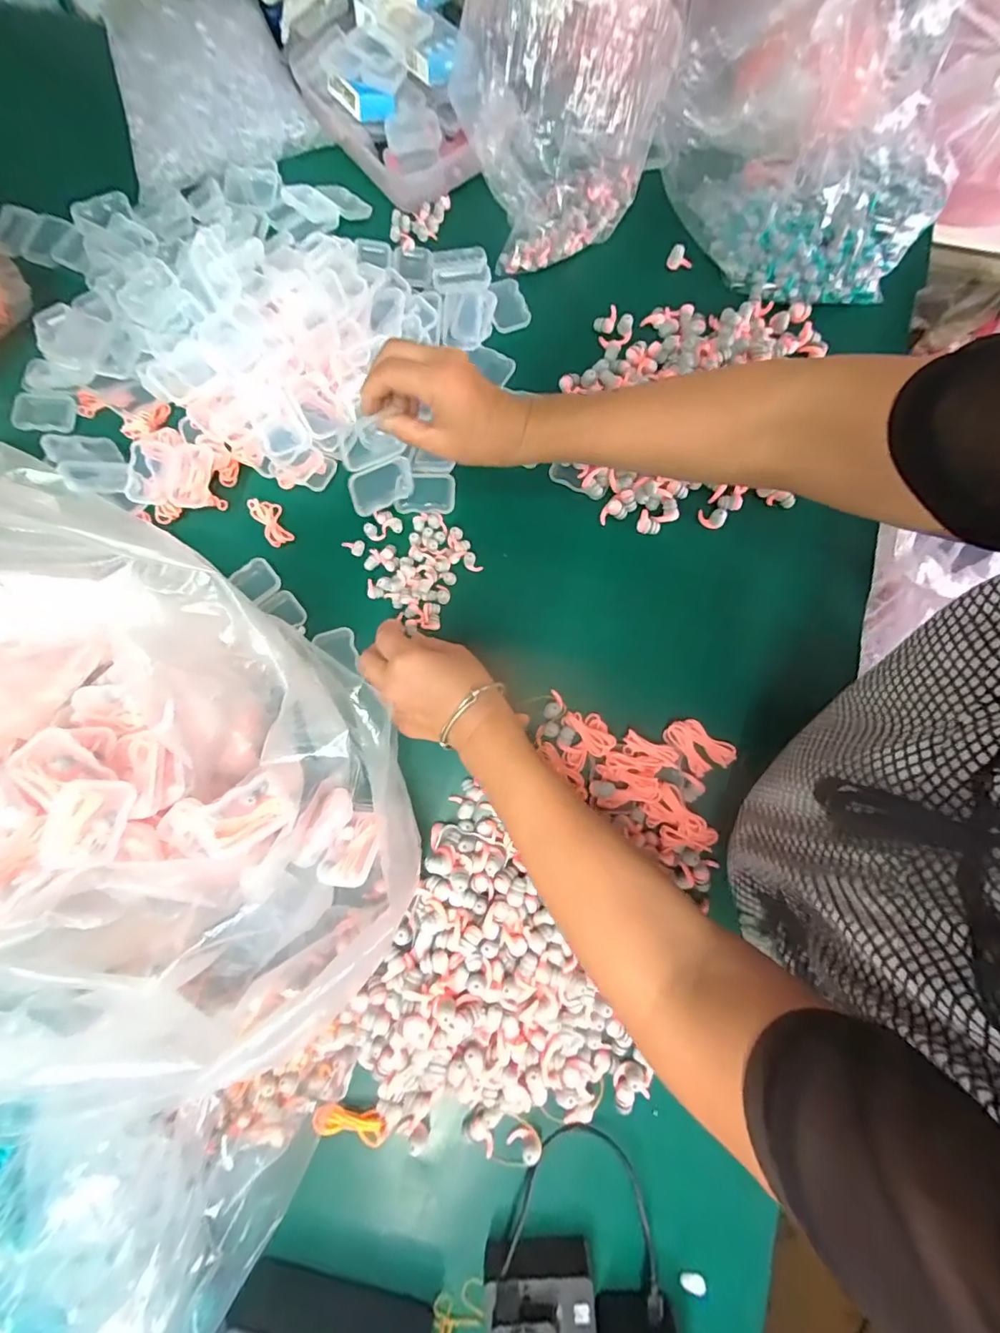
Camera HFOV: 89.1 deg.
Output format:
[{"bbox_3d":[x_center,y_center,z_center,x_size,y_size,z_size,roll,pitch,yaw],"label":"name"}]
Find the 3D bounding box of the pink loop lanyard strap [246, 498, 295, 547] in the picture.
[{"bbox_3d":[-0.210,-0.134,0.465,0.025,0.007,0.053,-35,81,-5],"label":"pink loop lanyard strap"}]

